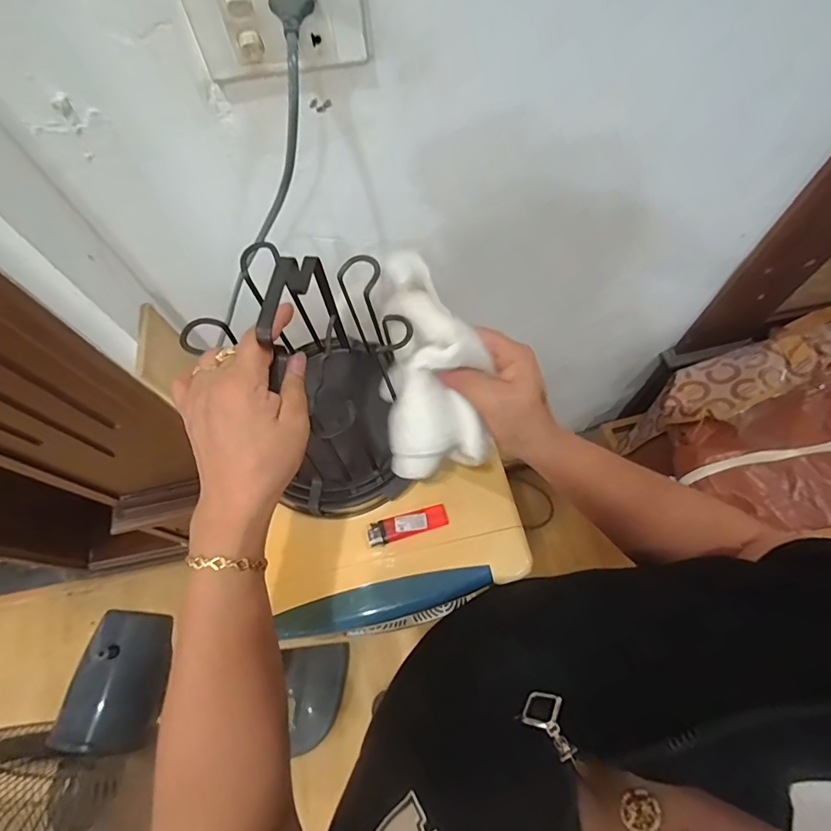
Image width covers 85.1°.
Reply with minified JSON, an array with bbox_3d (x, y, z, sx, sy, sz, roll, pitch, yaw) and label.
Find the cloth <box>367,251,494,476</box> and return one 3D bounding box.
[{"bbox_3d":[0.010,-0.041,0.358,0.078,0.049,0.175,-9,98,-1],"label":"cloth"}]

